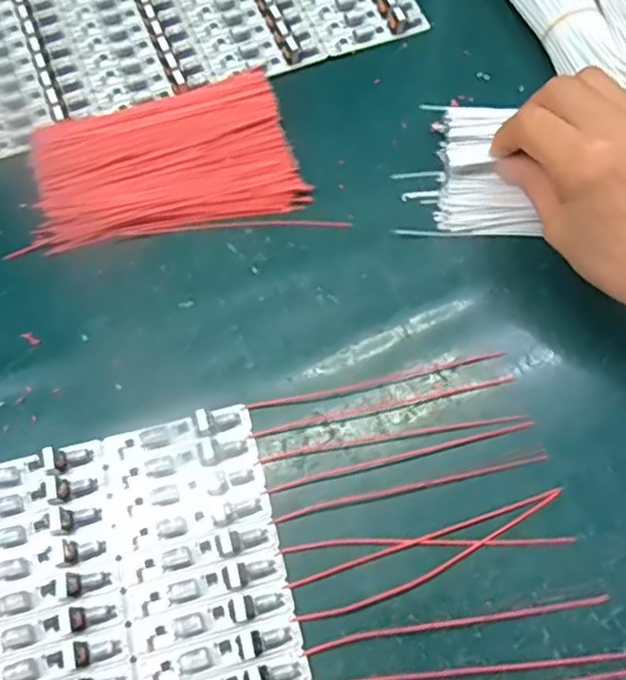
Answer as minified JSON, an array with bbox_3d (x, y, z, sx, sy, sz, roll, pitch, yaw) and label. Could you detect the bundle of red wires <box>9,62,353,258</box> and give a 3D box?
[{"bbox_3d":[-0.084,-0.103,0.388,0.155,0.014,0.105,-13,69,-7],"label":"bundle of red wires"}]

